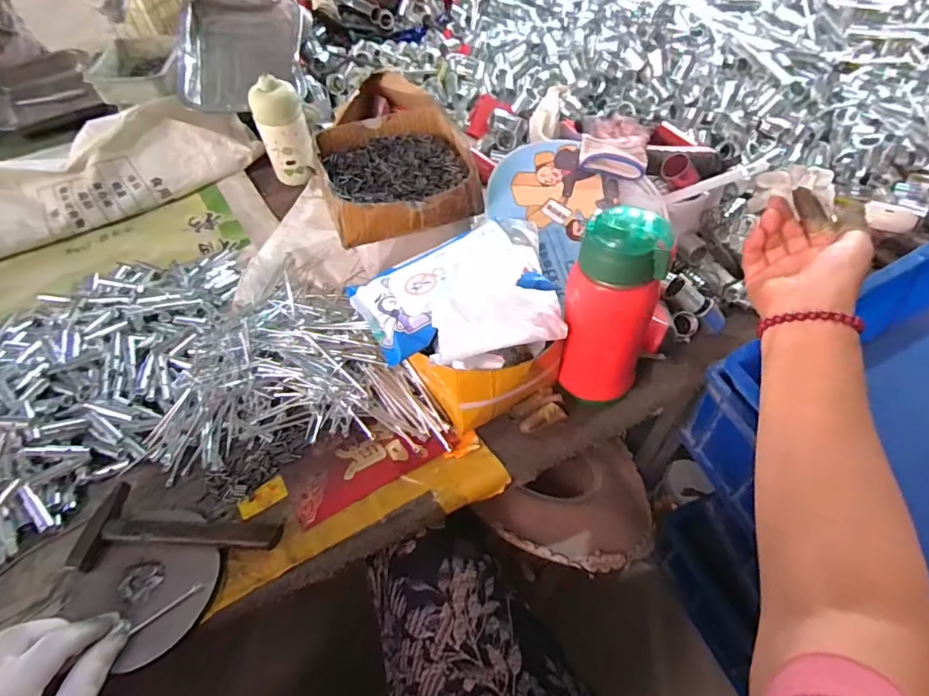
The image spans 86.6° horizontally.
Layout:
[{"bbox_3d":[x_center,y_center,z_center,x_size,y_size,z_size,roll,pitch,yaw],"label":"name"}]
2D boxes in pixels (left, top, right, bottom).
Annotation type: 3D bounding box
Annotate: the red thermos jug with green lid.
[{"bbox_3d":[0.138,-0.032,0.455,0.076,0.191,0.081,-1,55,1],"label":"red thermos jug with green lid"}]

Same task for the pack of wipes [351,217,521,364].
[{"bbox_3d":[-0.021,-0.063,0.470,0.159,0.035,0.099,-27,58,-16],"label":"pack of wipes"}]

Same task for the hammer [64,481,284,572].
[{"bbox_3d":[-0.250,0.158,0.442,0.178,0.024,0.069,-2,55,1],"label":"hammer"}]

